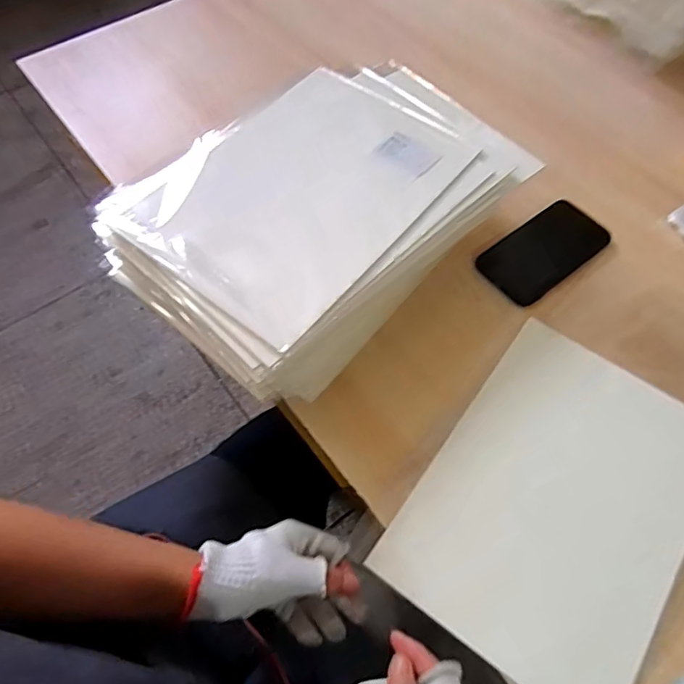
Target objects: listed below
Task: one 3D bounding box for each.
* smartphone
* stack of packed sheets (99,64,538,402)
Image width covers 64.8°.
[{"bbox_3d":[0.224,-0.103,0.588,0.149,0.010,0.075,-36,67,-13],"label":"smartphone"},{"bbox_3d":[-0.021,-0.129,0.543,0.366,0.101,0.242,-40,68,-19],"label":"stack of packed sheets"}]

